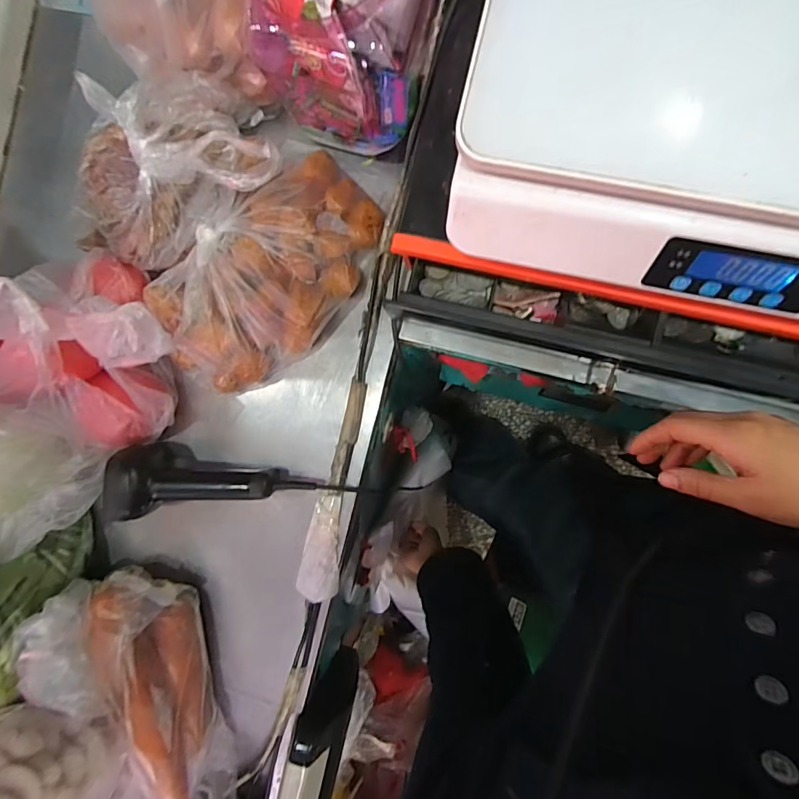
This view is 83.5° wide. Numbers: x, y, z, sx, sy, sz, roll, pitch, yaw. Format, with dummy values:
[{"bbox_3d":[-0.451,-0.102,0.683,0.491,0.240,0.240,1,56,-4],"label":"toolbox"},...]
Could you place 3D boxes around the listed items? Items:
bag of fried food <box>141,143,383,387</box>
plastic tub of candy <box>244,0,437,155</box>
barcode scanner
[{"bbox_3d":[-0.131,-0.118,0.437,0.149,0.073,0.251,40,95,6],"label":"bag of fried food"},{"bbox_3d":[-0.044,-0.304,0.348,0.127,0.152,0.126,0,91,8],"label":"plastic tub of candy"},{"bbox_3d":[-0.178,0.077,0.441,0.183,0.086,0.065,-2,90,8],"label":"barcode scanner"}]

